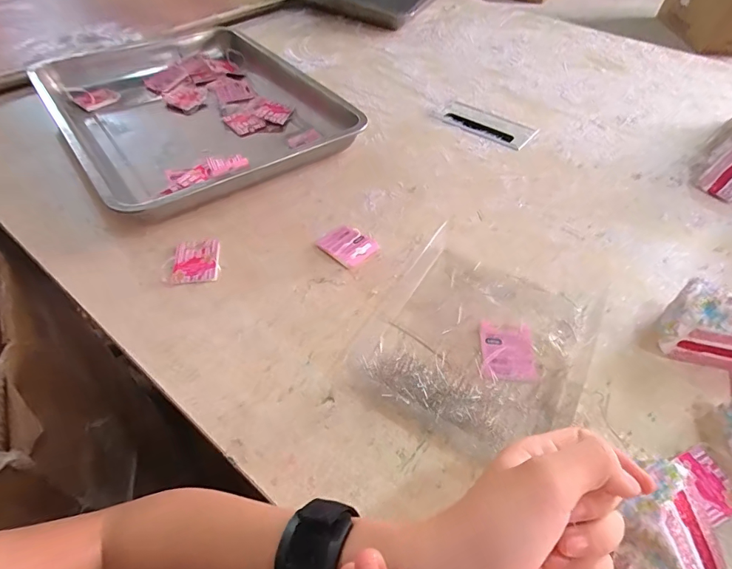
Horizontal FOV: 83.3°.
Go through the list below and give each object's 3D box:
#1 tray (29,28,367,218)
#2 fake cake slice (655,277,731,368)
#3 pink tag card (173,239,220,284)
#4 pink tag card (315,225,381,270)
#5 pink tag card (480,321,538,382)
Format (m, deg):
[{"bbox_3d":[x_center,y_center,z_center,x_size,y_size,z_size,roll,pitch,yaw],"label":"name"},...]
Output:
[{"bbox_3d":[-0.265,-0.280,0.629,0.343,0.047,0.497,-30,57,-24],"label":"tray"},{"bbox_3d":[0.306,0.044,0.355,0.054,0.062,0.085,-29,56,-23],"label":"fake cake slice"},{"bbox_3d":[-0.179,-0.025,0.436,0.047,0.010,0.054,-5,50,-5],"label":"pink tag card"},{"bbox_3d":[-0.022,-0.044,0.452,0.059,0.011,0.045,34,62,23],"label":"pink tag card"},{"bbox_3d":[0.128,0.059,0.371,0.045,0.004,0.055,5,50,3],"label":"pink tag card"}]

